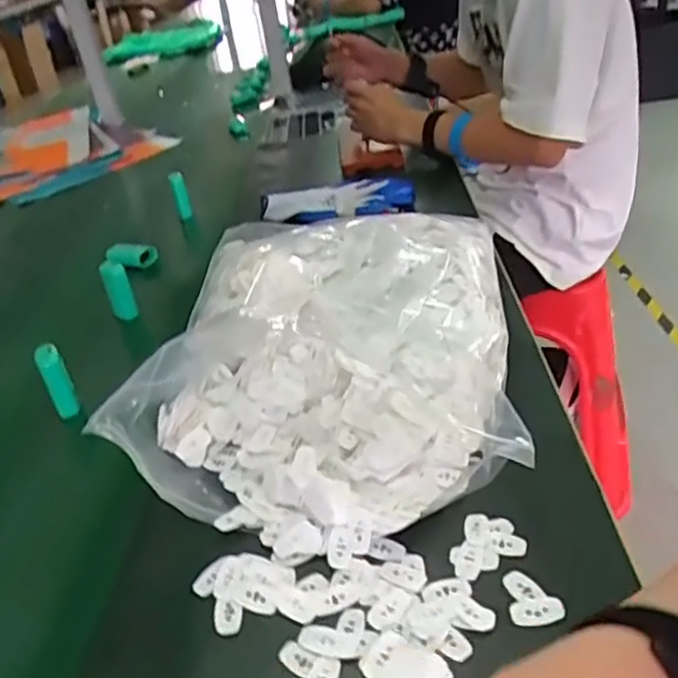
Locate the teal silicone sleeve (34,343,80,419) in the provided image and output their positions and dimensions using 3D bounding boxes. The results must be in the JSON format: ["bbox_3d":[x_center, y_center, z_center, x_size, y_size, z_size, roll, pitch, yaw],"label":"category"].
[{"bbox_3d":[-0.272,0.040,0.686,0.024,0.071,0.027,-21,34,-23],"label":"teal silicone sleeve"}]

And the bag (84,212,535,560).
[{"bbox_3d":[-0.008,-0.009,0.669,0.329,0.085,0.456,-1,31,10],"label":"bag"}]

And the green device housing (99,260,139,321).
[{"bbox_3d":[-0.259,-0.056,0.837,0.030,0.077,0.021,-18,31,-13],"label":"green device housing"}]

